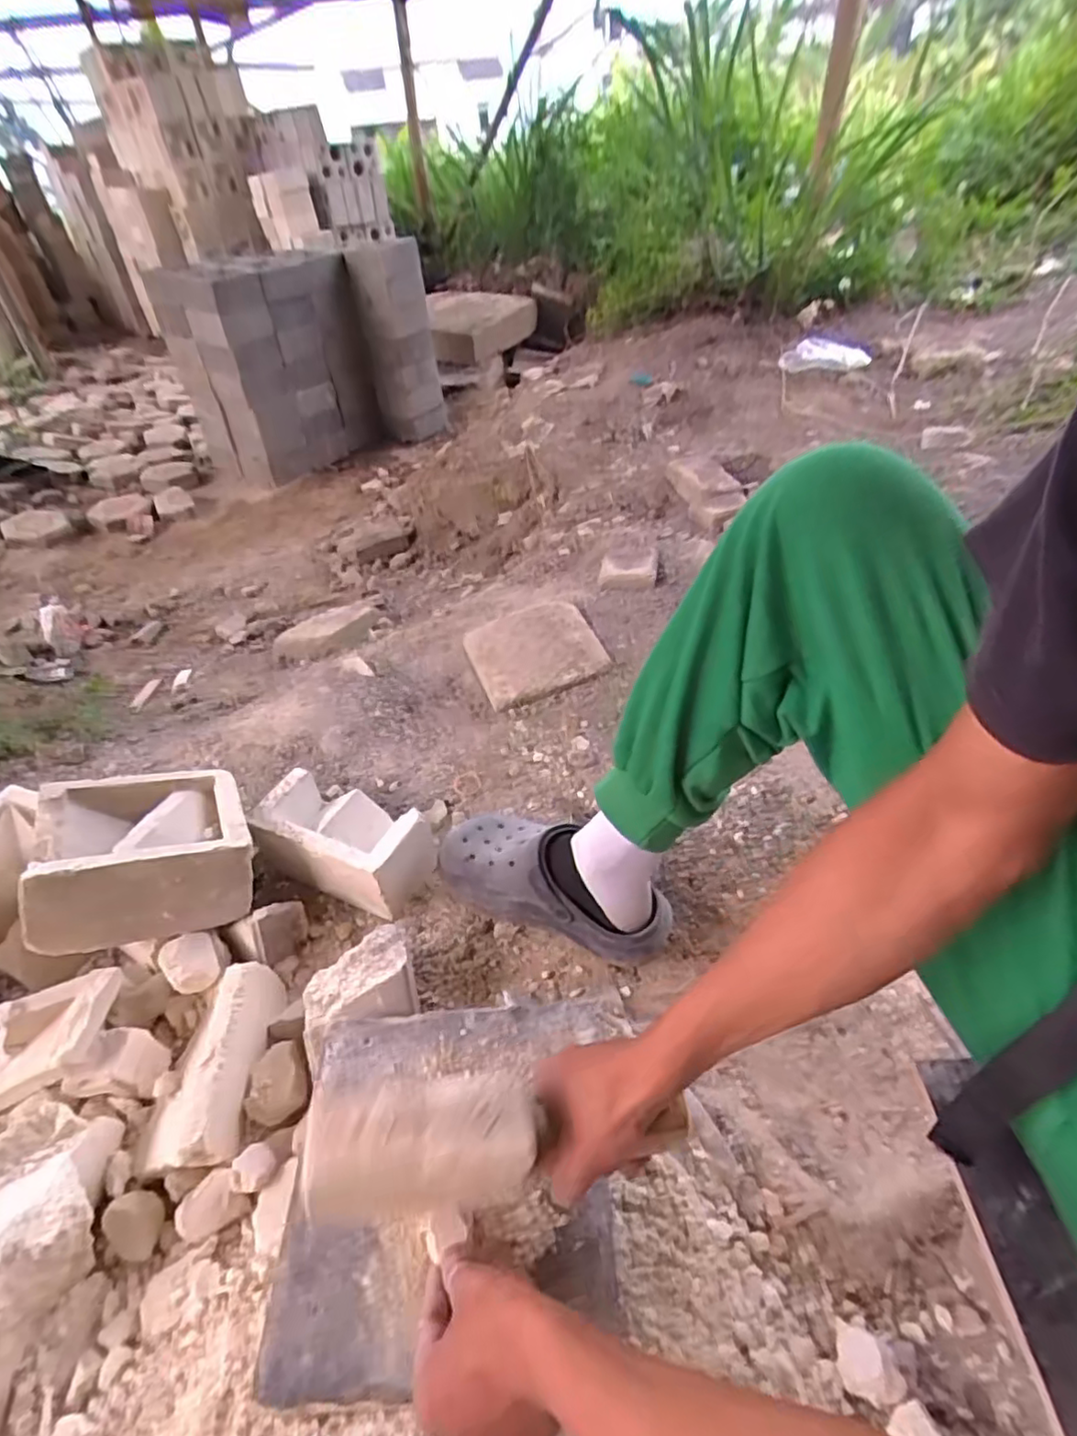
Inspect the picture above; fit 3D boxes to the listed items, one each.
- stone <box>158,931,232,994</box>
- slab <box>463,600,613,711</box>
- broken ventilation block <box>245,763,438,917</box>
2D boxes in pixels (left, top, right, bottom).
[{"bbox_3d":[-0.367,0.261,0.683,0.057,0.041,0.061,-3,42,3],"label":"stone"},{"bbox_3d":[-0.007,-0.114,1.042,0.202,0.036,0.194,-18,44,-15],"label":"slab"},{"bbox_3d":[-0.241,0.150,0.788,0.210,0.092,0.109,13,45,20],"label":"broken ventilation block"}]

